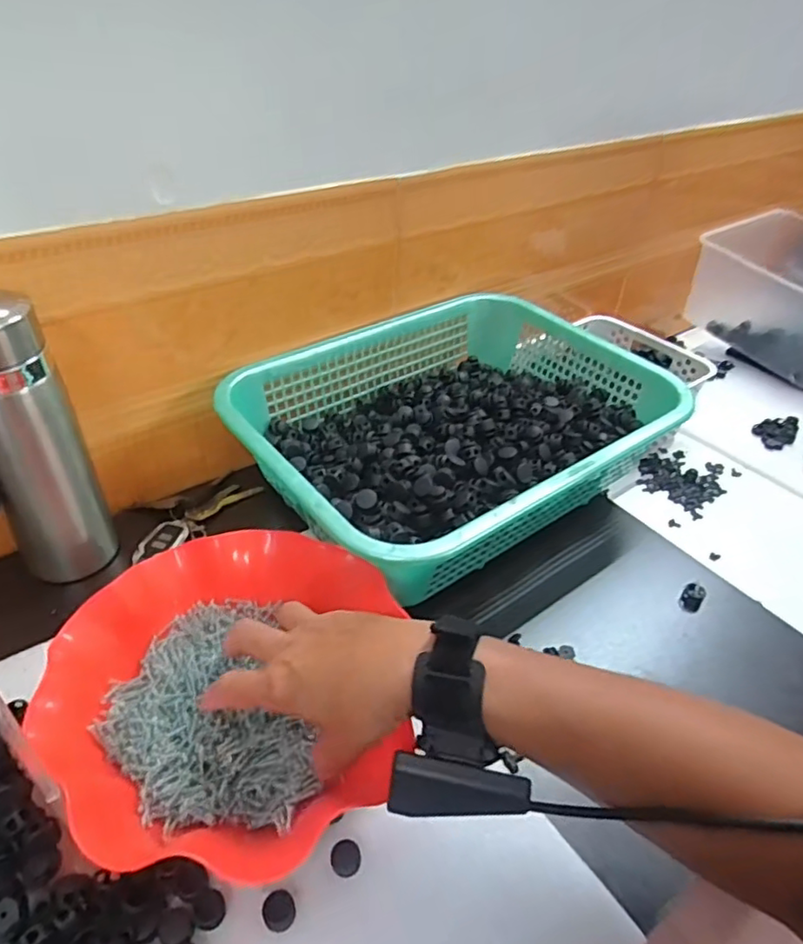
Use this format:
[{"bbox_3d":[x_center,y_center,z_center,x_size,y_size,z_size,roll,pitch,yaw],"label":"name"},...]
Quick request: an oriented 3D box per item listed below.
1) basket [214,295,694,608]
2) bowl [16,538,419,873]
[{"bbox_3d":[0.051,-0.045,0.579,0.382,0.088,0.299,-23,47,-28],"label":"basket"},{"bbox_3d":[-0.111,0.135,0.395,0.209,0.046,0.209,2,40,-2],"label":"bowl"}]

